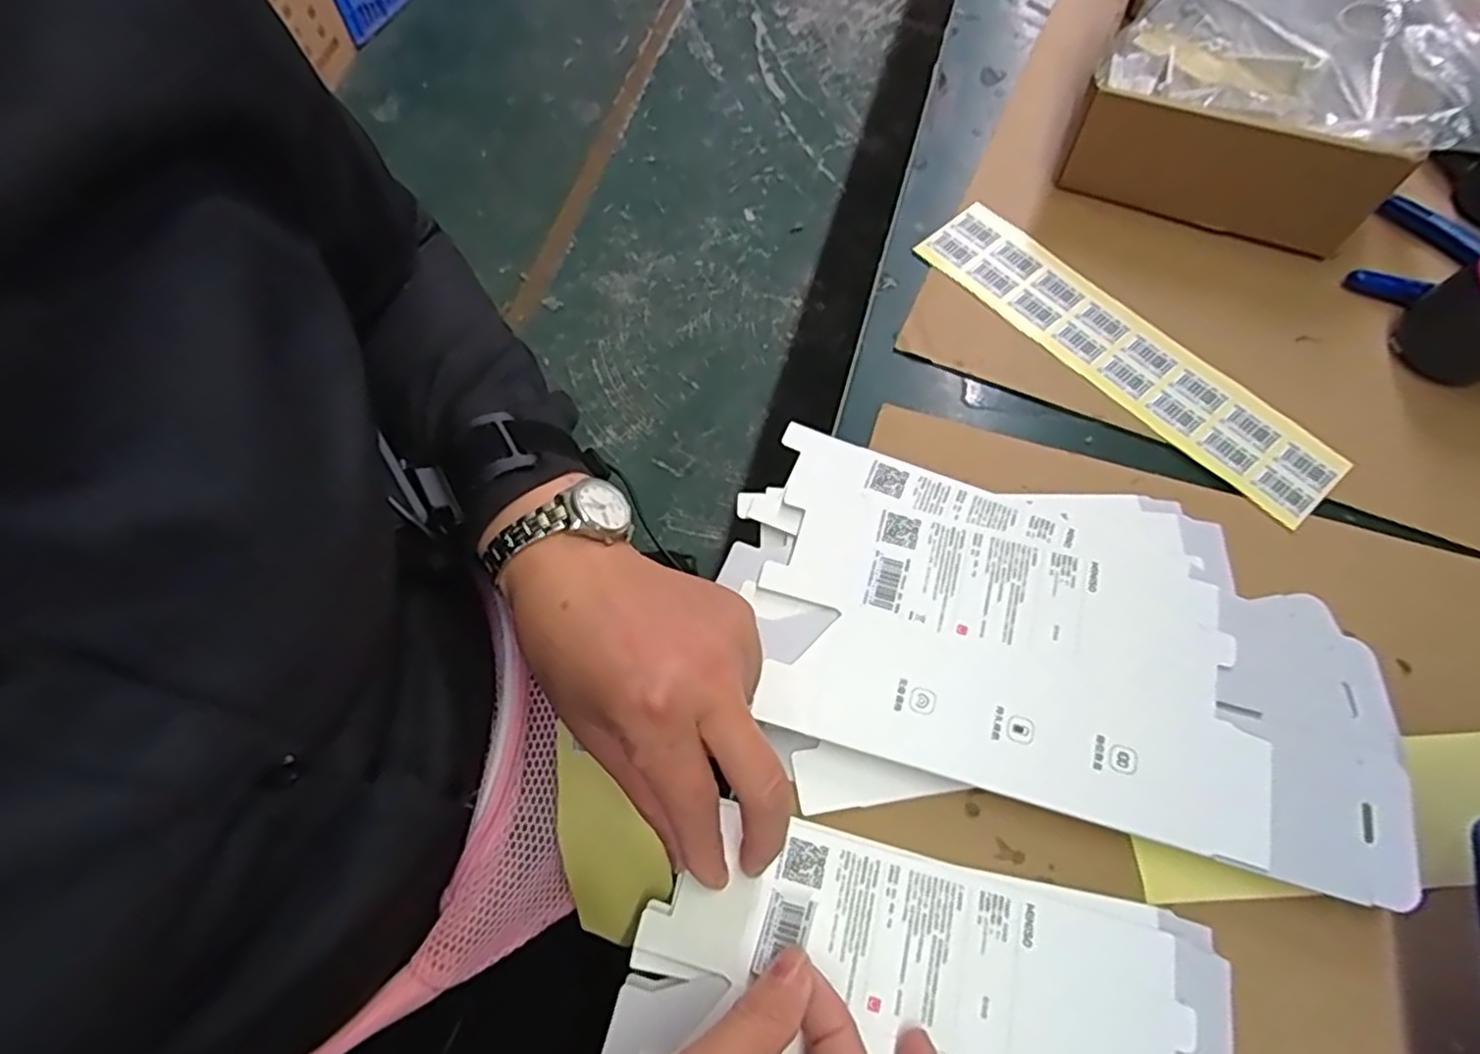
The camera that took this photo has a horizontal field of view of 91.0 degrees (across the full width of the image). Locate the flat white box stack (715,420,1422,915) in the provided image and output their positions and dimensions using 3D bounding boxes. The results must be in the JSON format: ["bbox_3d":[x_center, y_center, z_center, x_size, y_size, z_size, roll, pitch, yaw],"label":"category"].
[{"bbox_3d":[0.141,0.054,0.337,0.288,0.021,0.167,11,65,6],"label":"flat white box stack"}]

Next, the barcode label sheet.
[{"bbox_3d":[0.215,-0.103,0.418,0.055,0.004,0.256,-39,70,-16],"label":"barcode label sheet"}]

